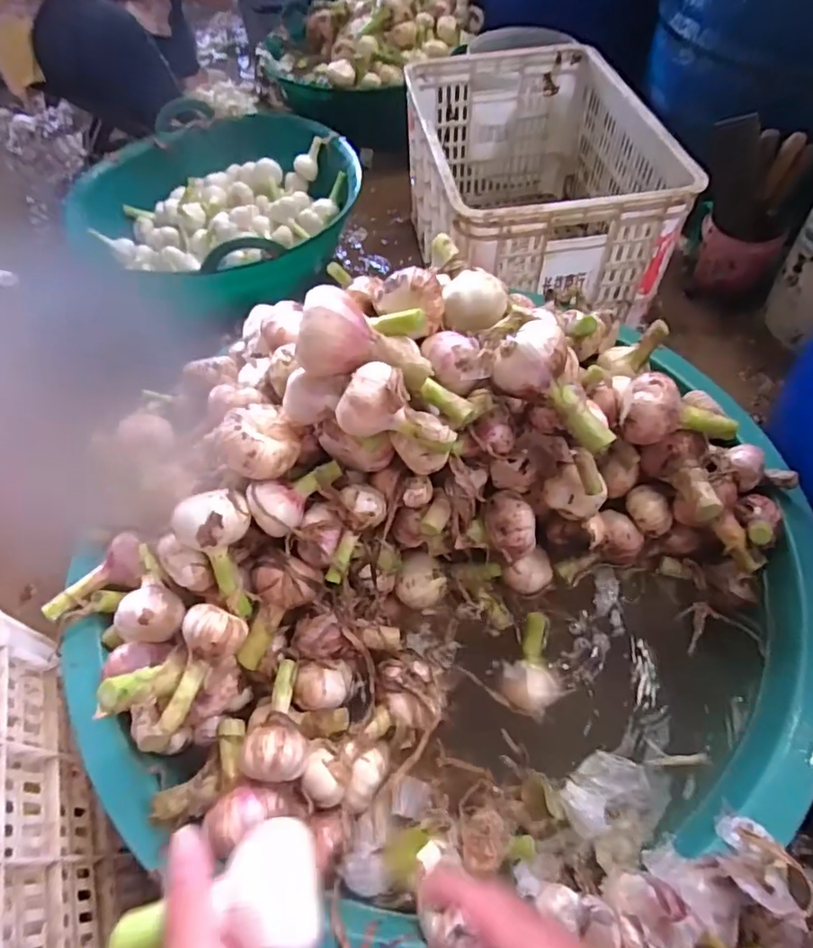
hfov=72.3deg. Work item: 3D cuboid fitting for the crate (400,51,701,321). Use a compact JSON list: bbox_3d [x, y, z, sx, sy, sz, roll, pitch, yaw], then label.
[{"bbox_3d":[0.216,-0.518,1.038,0.366,0.303,0.558,-8,57,-3],"label":"crate"}]

